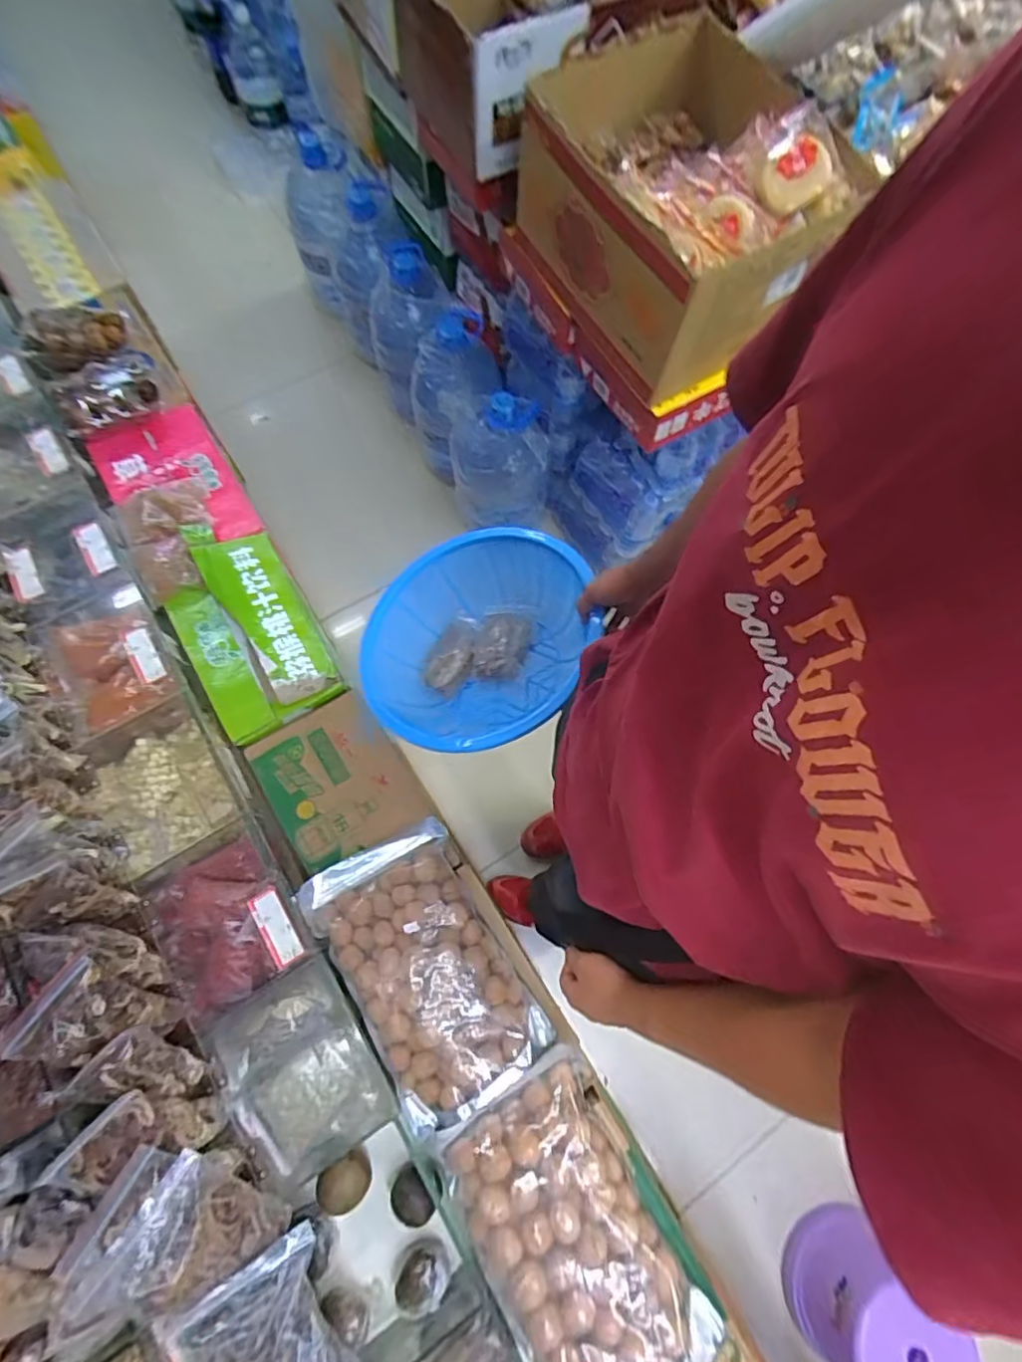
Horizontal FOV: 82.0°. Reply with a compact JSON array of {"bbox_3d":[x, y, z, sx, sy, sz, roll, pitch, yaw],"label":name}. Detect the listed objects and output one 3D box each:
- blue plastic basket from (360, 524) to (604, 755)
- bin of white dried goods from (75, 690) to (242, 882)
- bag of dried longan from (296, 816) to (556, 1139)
[{"bbox_3d":[-0.040,-0.066,0.857,0.319,0.130,0.326,-4,69,11],"label":"blue plastic basket"},{"bbox_3d":[-0.476,0.140,0.800,0.161,0.071,0.201,-30,74,-11],"label":"bin of white dried goods"},{"bbox_3d":[-0.110,0.358,0.743,0.189,0.055,0.321,-30,75,-11],"label":"bag of dried longan"}]

